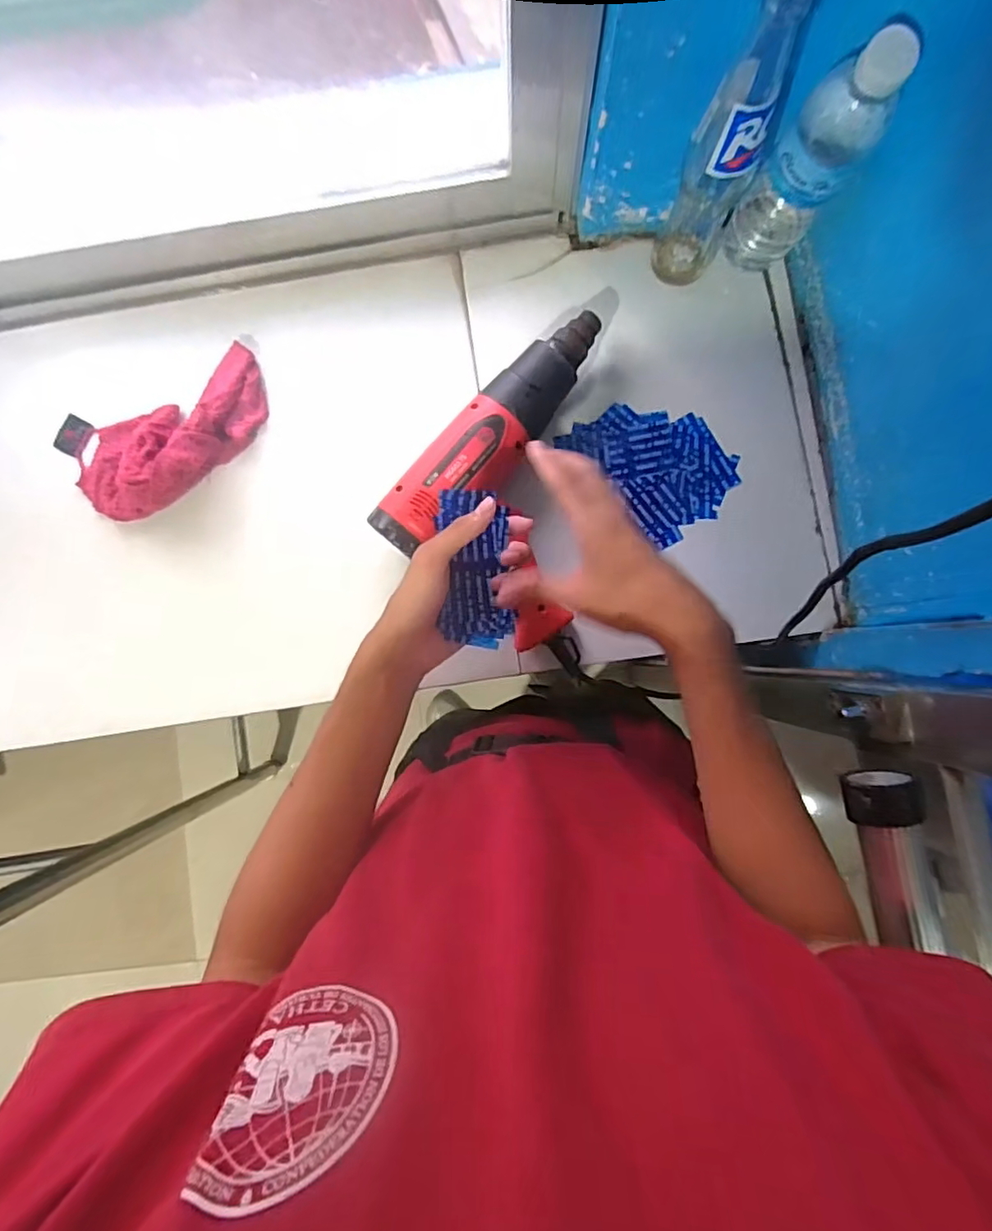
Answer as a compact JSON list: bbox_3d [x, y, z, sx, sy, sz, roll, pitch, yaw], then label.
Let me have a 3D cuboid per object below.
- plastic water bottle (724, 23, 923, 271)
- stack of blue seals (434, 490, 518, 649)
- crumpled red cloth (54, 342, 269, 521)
[{"bbox_3d":[0.240,-0.347,0.453,0.061,0.222,0.056,0,87,2],"label":"plastic water bottle"},{"bbox_3d":[-0.016,-0.036,0.449,0.059,0.018,0.121,-5,92,-29],"label":"stack of blue seals"},{"bbox_3d":[-0.321,-0.173,0.552,0.211,0.050,0.129,-23,86,1],"label":"crumpled red cloth"}]

